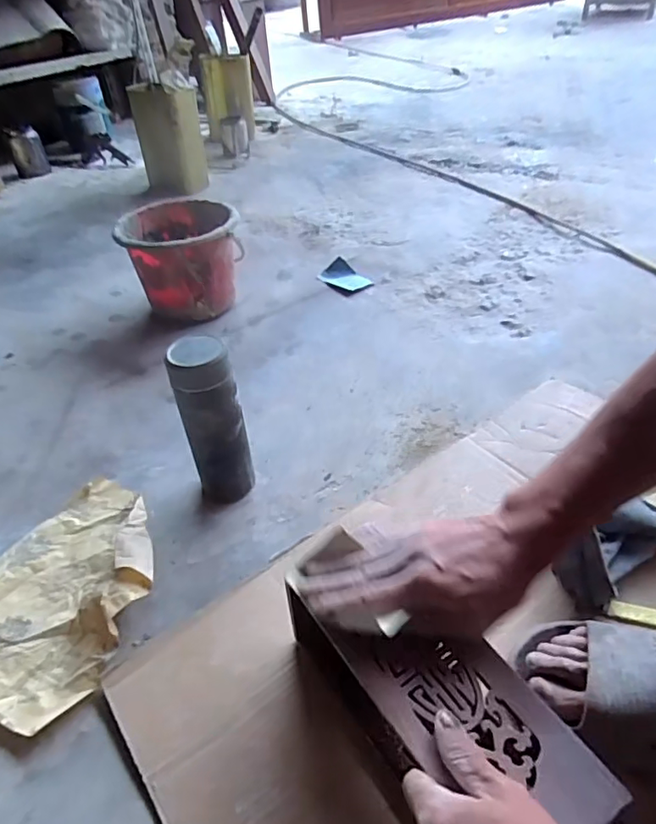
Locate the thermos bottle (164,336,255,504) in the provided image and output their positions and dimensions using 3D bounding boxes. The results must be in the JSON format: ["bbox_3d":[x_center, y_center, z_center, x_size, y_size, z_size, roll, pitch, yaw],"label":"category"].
[{"bbox_3d":[-0.132,0.016,0.650,0.067,0.211,0.066,-12,43,-9],"label":"thermos bottle"}]

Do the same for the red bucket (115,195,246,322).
[{"bbox_3d":[-0.271,-0.282,1.040,0.210,0.168,0.210,-2,43,2],"label":"red bucket"}]

